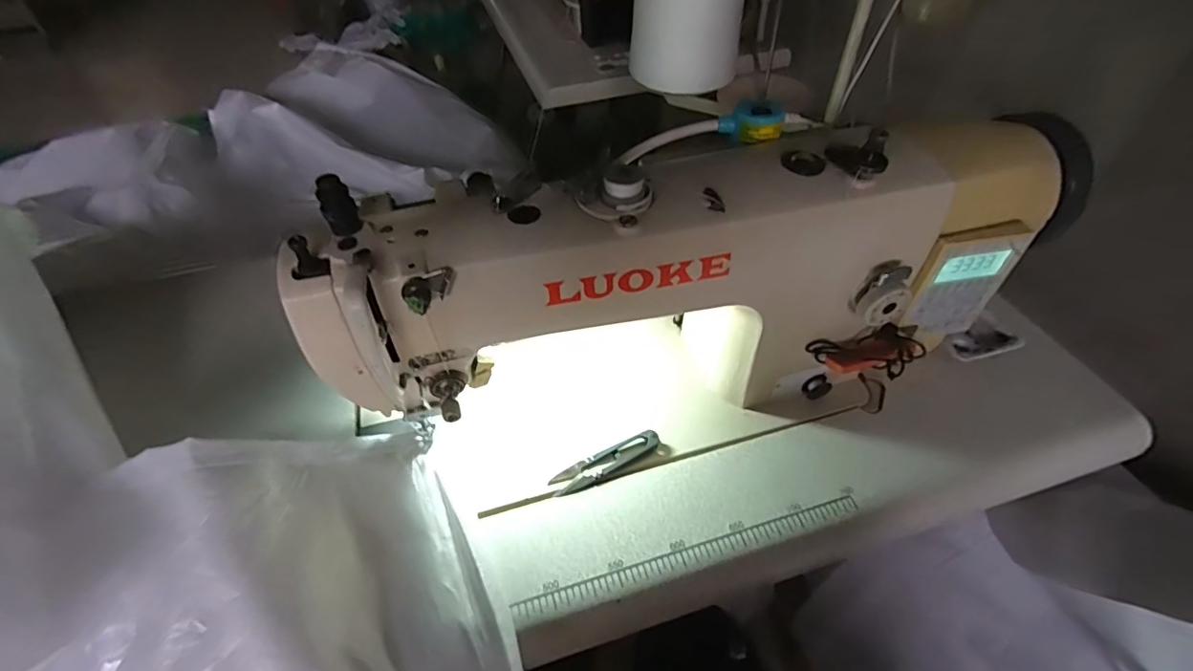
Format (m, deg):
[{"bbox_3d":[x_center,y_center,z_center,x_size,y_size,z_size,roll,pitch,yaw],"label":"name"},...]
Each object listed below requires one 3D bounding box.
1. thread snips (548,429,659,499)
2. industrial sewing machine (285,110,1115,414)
[{"bbox_3d":[0.008,0.108,0.461,0.100,0.010,0.023,-23,51,-19],"label":"thread snips"},{"bbox_3d":[0.092,-0.034,0.435,0.579,0.237,0.137,-10,48,-8],"label":"industrial sewing machine"}]

